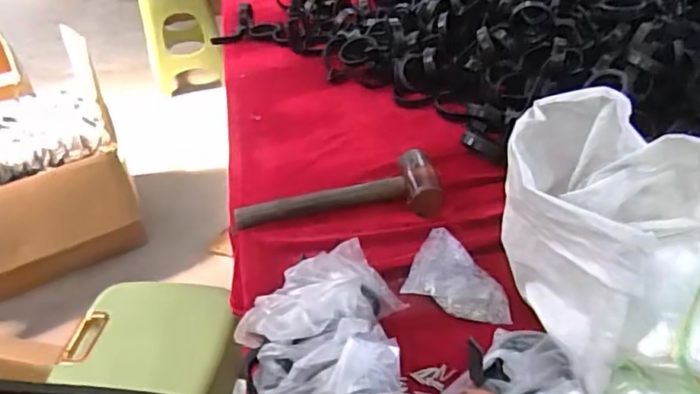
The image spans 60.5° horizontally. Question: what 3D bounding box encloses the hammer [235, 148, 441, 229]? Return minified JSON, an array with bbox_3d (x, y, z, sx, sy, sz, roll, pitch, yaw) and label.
[{"bbox_3d":[-0.018,-0.011,0.867,0.297,0.047,0.098,-4,37,3],"label":"hammer"}]

